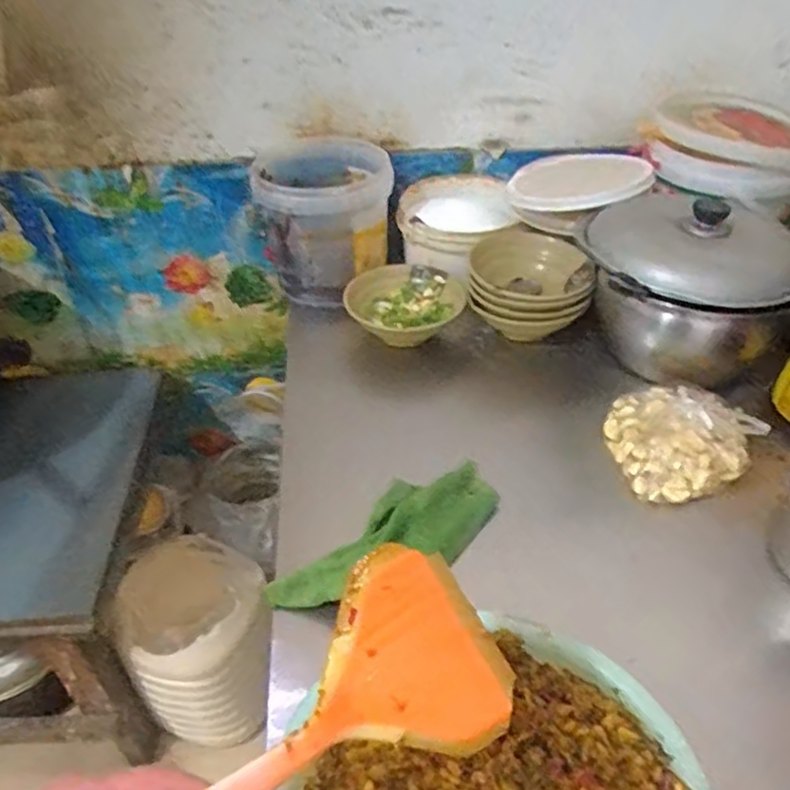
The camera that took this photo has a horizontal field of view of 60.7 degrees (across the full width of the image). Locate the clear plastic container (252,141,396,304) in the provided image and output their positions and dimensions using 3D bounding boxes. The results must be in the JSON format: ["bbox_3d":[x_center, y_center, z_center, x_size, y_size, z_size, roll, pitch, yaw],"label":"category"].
[{"bbox_3d":[-0.098,-0.253,0.994,0.184,0.182,0.171,-1,41,1],"label":"clear plastic container"}]

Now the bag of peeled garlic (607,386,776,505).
[{"bbox_3d":[0.317,0.045,0.762,0.151,0.066,0.157,25,47,27],"label":"bag of peeled garlic"}]

